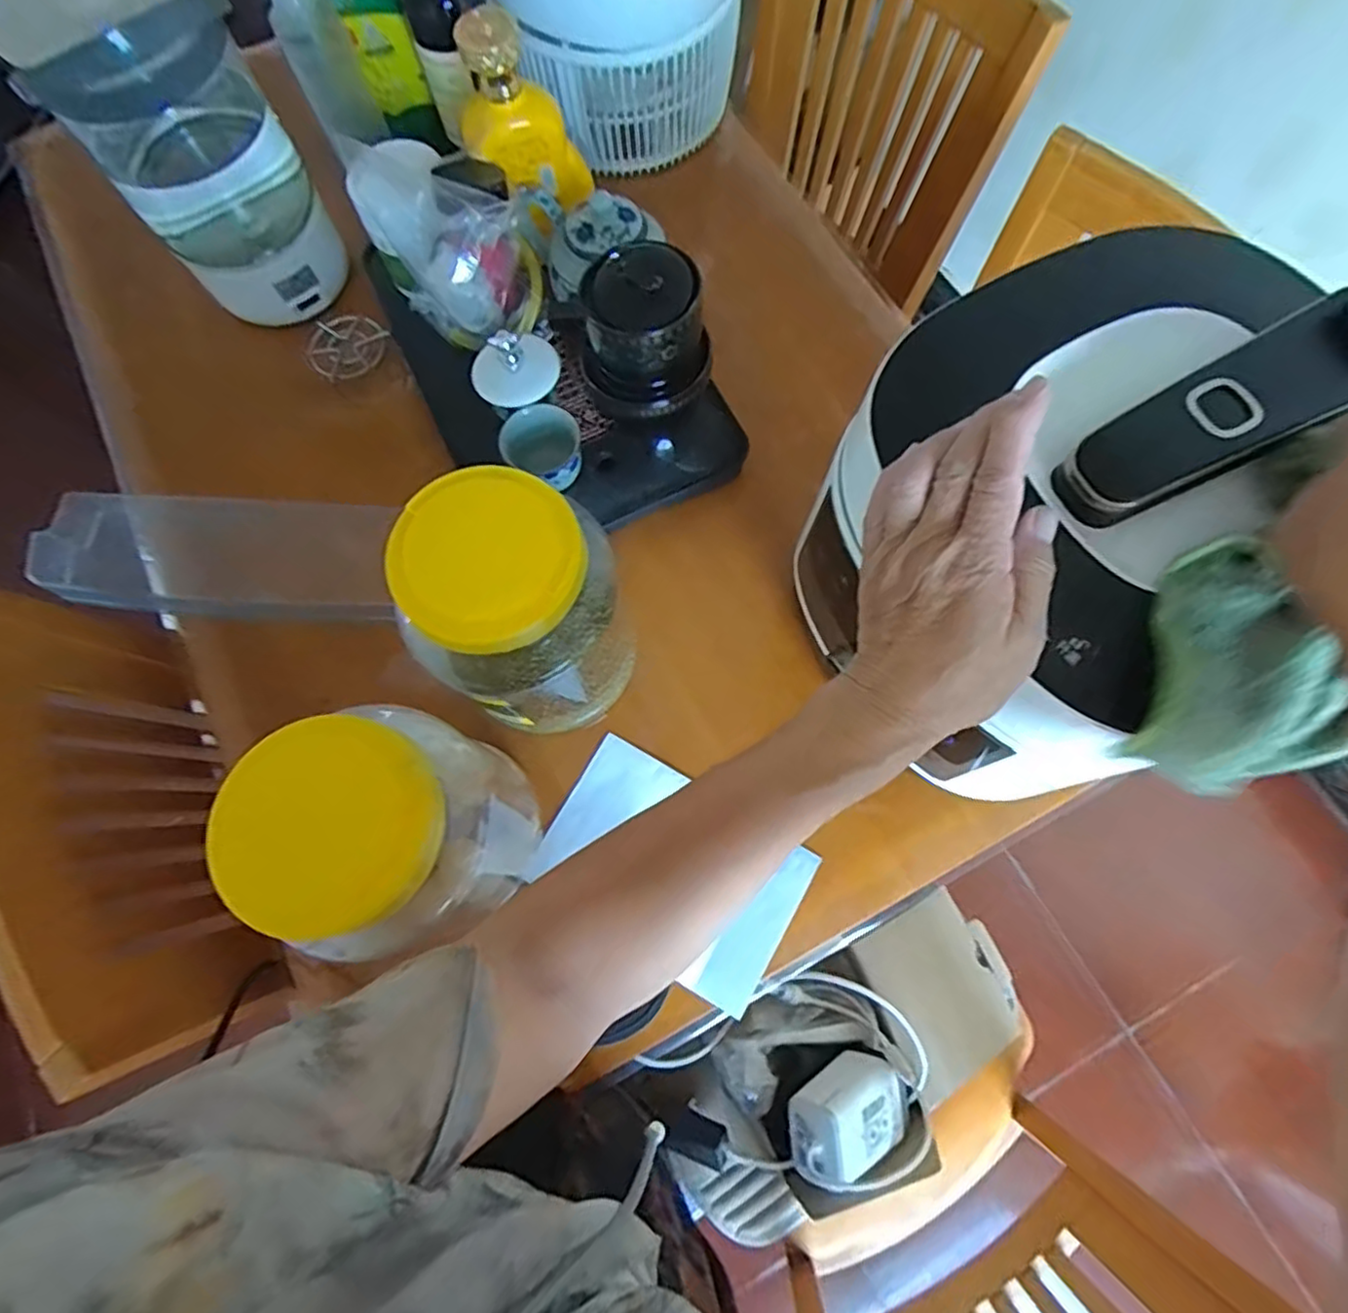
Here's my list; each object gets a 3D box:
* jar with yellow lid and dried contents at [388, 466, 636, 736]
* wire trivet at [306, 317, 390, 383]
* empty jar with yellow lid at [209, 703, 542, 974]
[{"bbox_3d":[-0.104,-0.030,0.492,0.122,0.212,0.125,-1,73,2],"label":"jar with yellow lid and dried contents"},{"bbox_3d":[-0.352,-0.327,0.692,0.091,0.024,0.073,29,76,10],"label":"wire trivet"},{"bbox_3d":[-0.186,0.112,0.450,0.114,0.200,0.128,18,74,7],"label":"empty jar with yellow lid"}]

